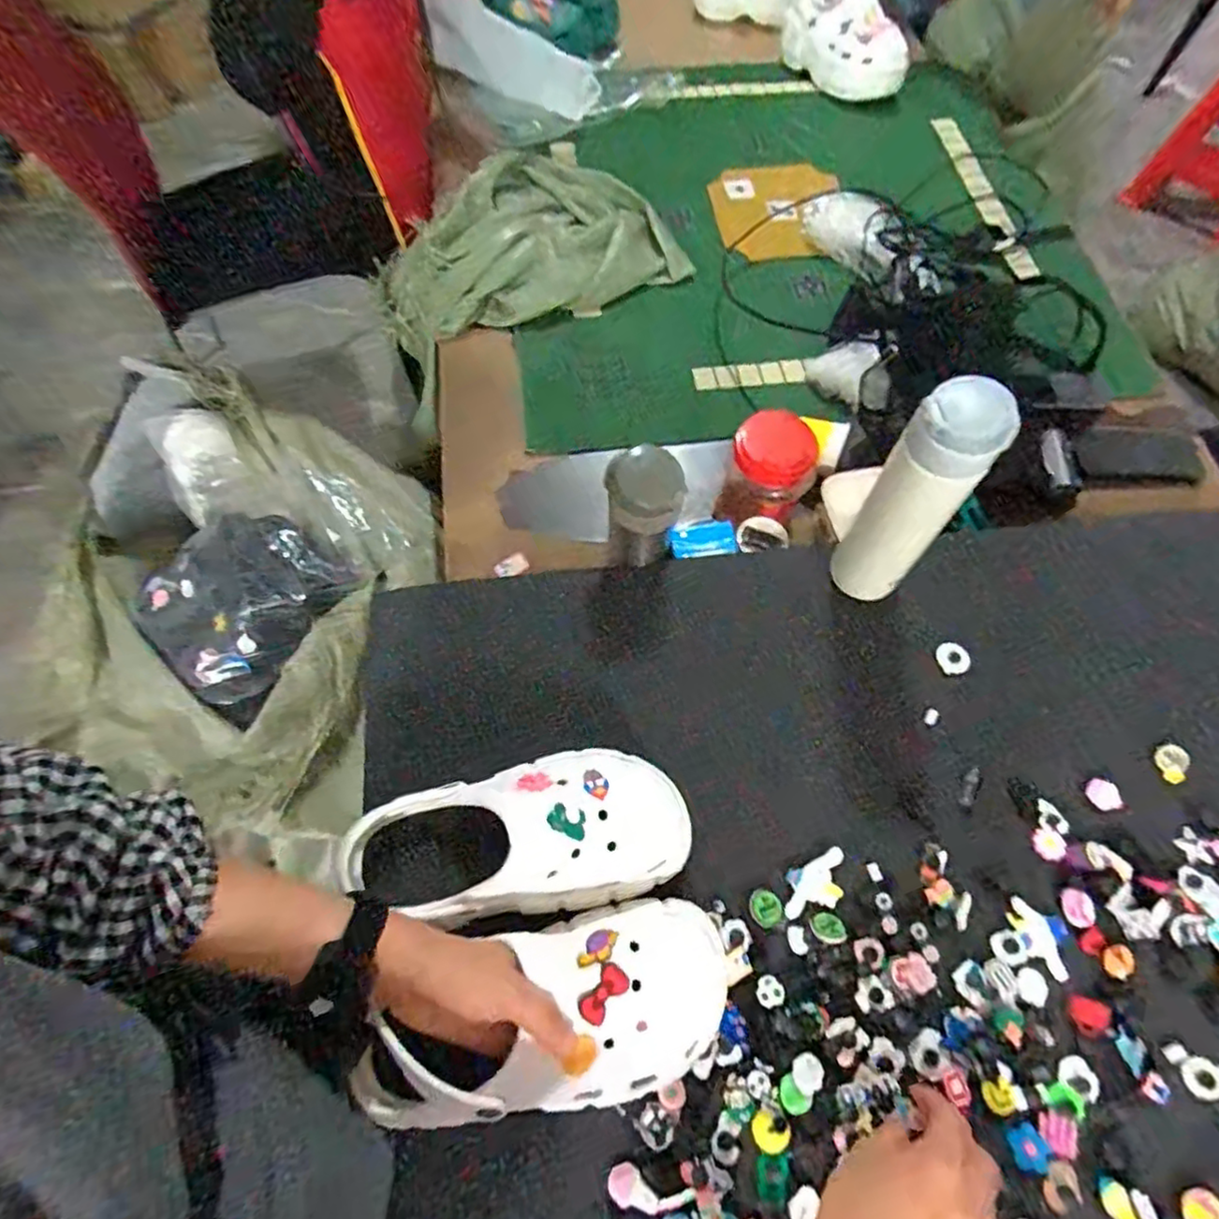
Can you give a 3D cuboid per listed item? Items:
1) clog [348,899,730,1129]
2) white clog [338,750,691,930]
[{"bbox_3d":[-0.035,0.268,0.421,0.238,0.083,0.109,-16,63,-15],"label":"clog"},{"bbox_3d":[-0.065,0.166,0.471,0.235,0.078,0.101,-7,62,-4],"label":"white clog"}]

